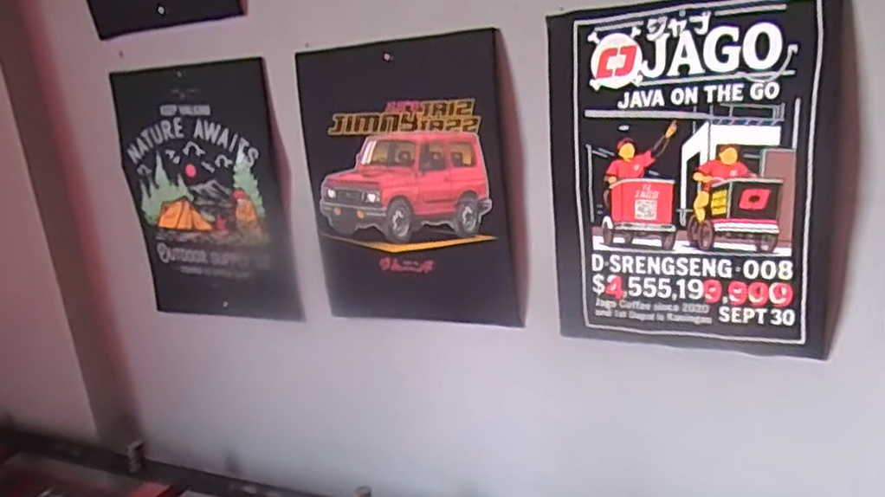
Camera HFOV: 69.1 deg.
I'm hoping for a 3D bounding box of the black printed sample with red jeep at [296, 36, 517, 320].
[{"bbox_3d":[-0.047,-0.080,0.892,0.294,0.391,0.025,0,15,23],"label":"black printed sample with red jeep"}]

